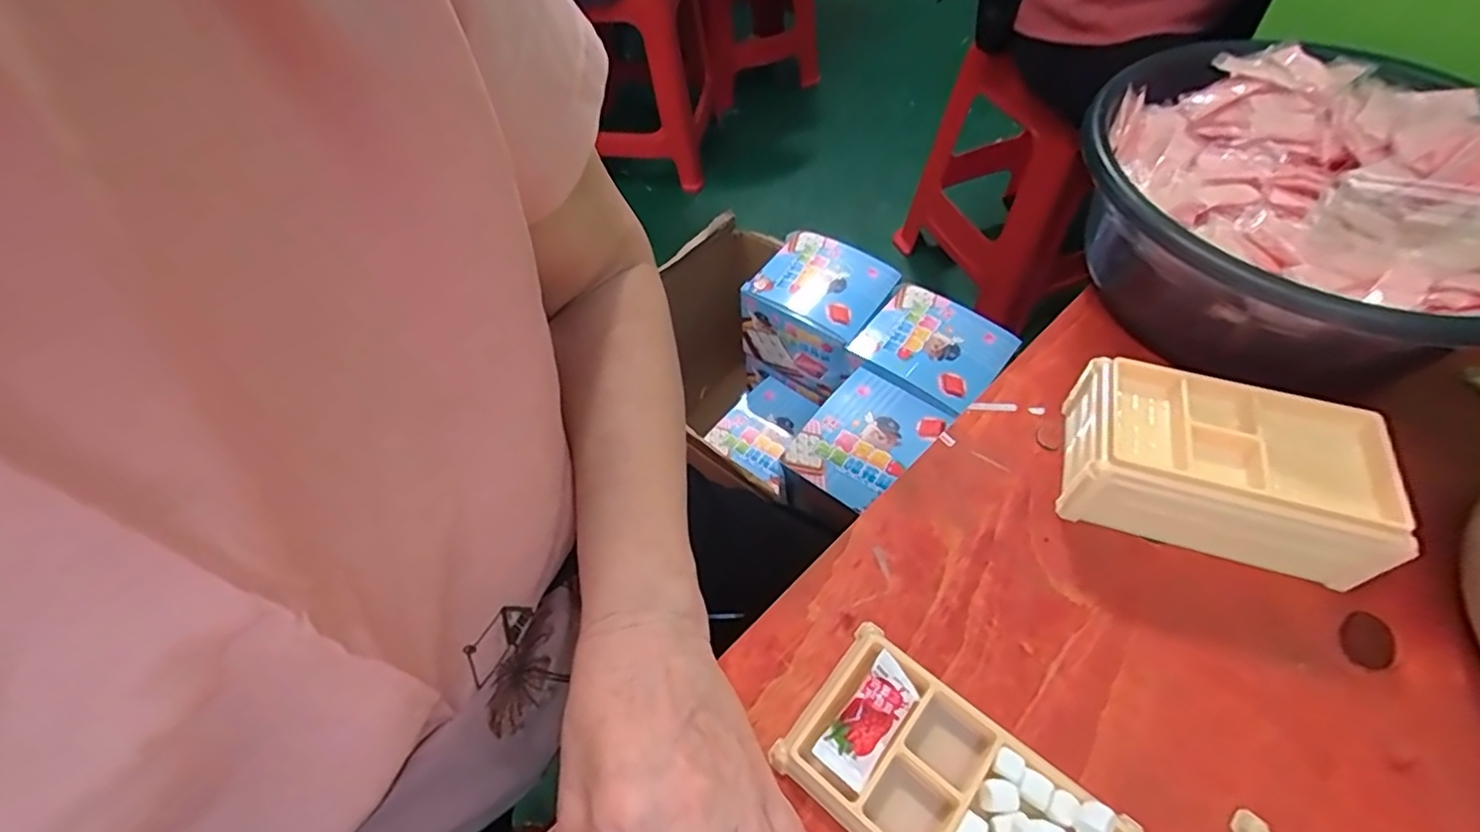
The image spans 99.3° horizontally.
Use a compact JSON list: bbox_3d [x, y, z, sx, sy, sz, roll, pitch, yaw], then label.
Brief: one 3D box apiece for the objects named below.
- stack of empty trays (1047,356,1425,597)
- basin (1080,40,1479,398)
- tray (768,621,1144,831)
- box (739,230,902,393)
[{"bbox_3d":[0.250,0.029,0.330,0.141,0.055,0.083,16,57,15],"label":"stack of empty trays"},{"bbox_3d":[0.343,-0.116,0.384,0.252,0.100,0.239,-2,54,3],"label":"basin"},{"bbox_3d":[0.090,0.163,0.272,0.135,0.016,0.076,34,64,25],"label":"tray"},{"bbox_3d":[0.115,-0.142,0.882,0.183,0.138,0.146,30,62,23],"label":"box"}]

